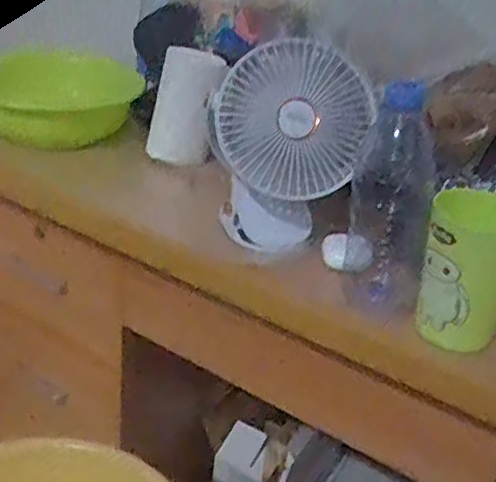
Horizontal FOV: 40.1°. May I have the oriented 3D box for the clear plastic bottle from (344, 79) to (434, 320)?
[{"bbox_3d":[0.121,-0.029,0.579,0.063,0.193,0.073,8,29,2],"label":"clear plastic bottle"}]

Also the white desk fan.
[{"bbox_3d":[0.039,-0.080,0.645,0.138,0.189,0.087,19,31,21],"label":"white desk fan"}]

